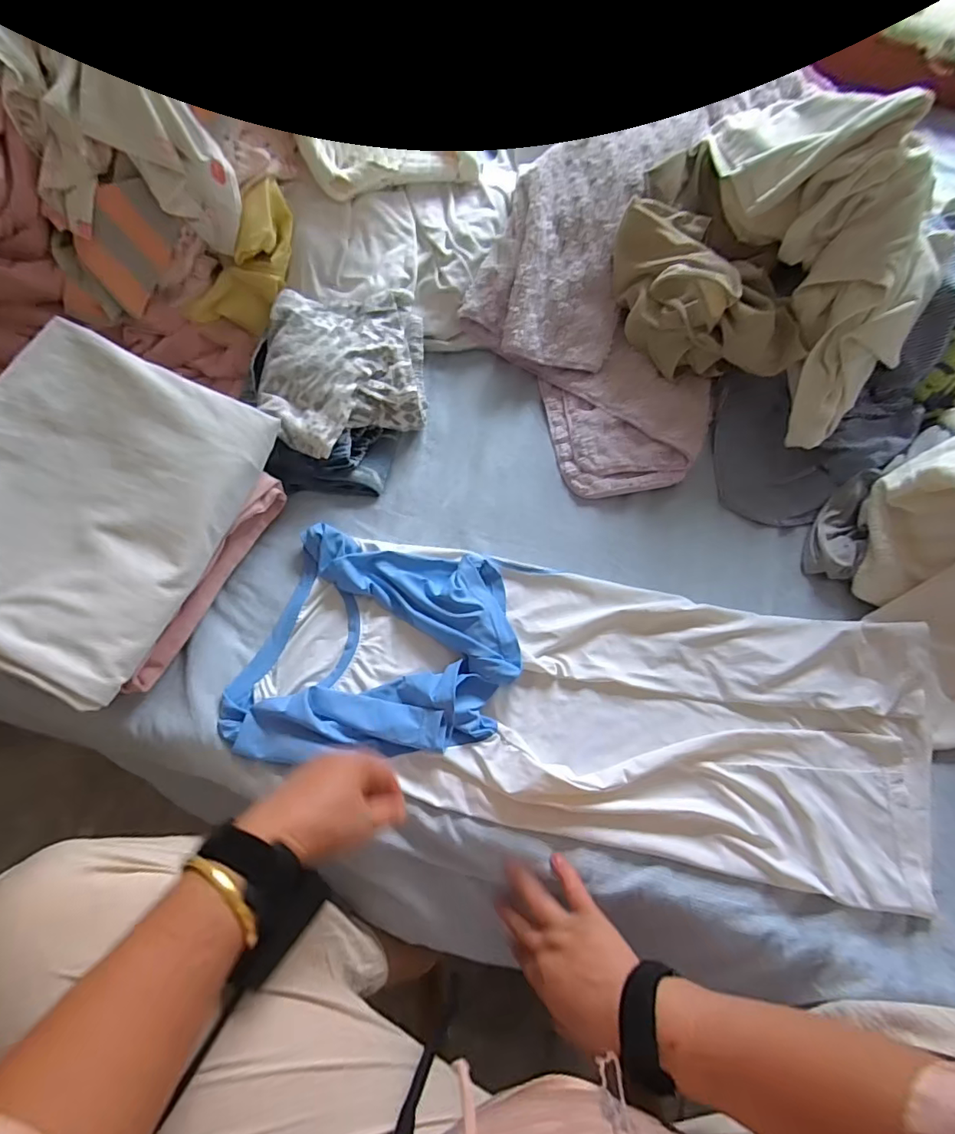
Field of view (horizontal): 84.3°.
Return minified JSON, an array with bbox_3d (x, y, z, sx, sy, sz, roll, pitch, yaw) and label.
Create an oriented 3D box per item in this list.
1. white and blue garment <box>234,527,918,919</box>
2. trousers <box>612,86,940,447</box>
[{"bbox_3d":[0.103,0.122,0.508,0.632,0.042,0.239,11,71,6],"label":"white and blue garment"},{"bbox_3d":[0.314,-0.335,0.556,0.239,0.179,0.328,-42,77,-15],"label":"trousers"}]

